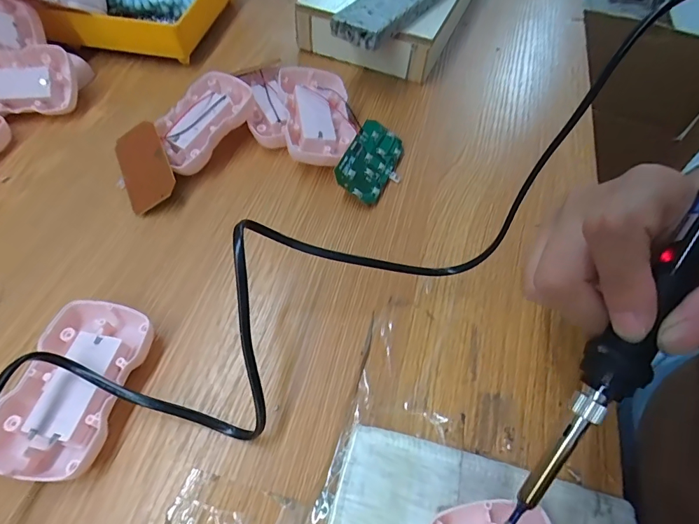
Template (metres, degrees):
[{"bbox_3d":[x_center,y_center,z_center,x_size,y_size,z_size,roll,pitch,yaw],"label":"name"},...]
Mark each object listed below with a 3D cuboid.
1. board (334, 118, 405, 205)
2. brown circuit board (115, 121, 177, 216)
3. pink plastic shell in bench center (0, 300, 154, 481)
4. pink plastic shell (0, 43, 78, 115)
[{"bbox_3d":[0.018,-0.077,0.306,0.042,0.004,0.071,34,62,-11],"label":"board"},{"bbox_3d":[-0.152,-0.071,0.296,0.038,0.004,0.072,-31,68,7],"label":"brown circuit board"},{"bbox_3d":[-0.144,0.064,0.214,0.054,0.020,0.090,9,57,4],"label":"pink plastic shell in bench center"},{"bbox_3d":[-0.274,-0.149,0.333,0.087,0.018,0.054,-5,89,-8],"label":"pink plastic shell"}]

